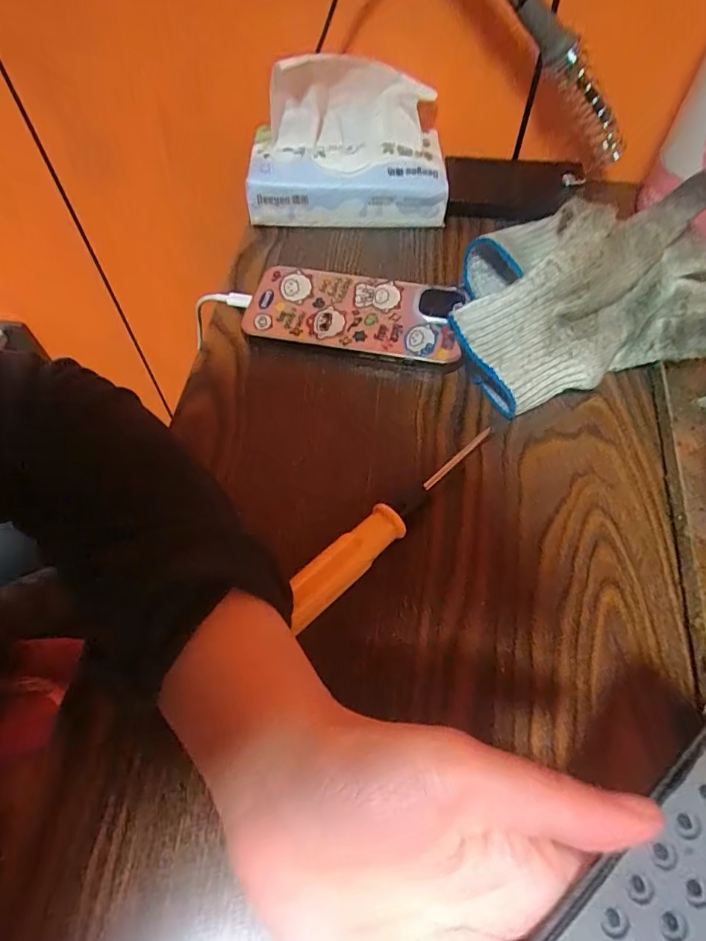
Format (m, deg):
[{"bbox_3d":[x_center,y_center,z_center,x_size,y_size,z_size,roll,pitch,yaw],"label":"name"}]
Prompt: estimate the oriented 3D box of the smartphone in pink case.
[{"bbox_3d":[0.001,-0.102,0.326,0.135,0.015,0.062,5,58,3],"label":"smartphone in pink case"}]

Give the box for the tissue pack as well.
[{"bbox_3d":[-0.006,-0.239,0.352,0.144,0.102,0.080,-10,58,-6],"label":"tissue pack"}]

